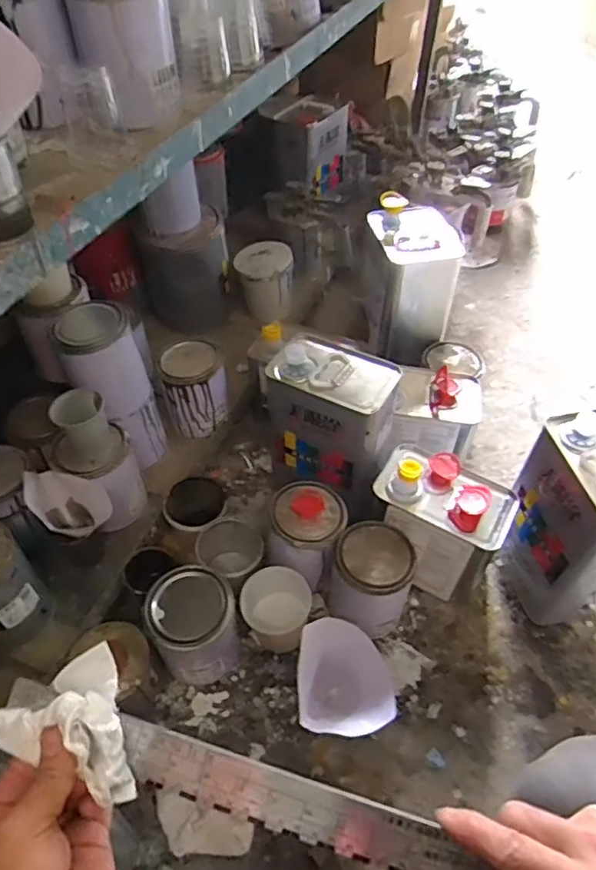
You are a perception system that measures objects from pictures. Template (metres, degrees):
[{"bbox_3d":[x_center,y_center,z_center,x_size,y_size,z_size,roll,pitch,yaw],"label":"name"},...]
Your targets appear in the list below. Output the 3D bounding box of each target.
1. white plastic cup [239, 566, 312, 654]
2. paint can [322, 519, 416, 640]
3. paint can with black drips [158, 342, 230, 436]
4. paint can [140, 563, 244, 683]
[{"bbox_3d":[-0.031,0.240,0.806,0.092,0.096,0.080,0,49,0],"label":"white plastic cup"},{"bbox_3d":[0.094,0.199,0.809,0.106,0.141,0.109,0,49,0],"label":"paint can"},{"bbox_3d":[-0.168,-0.076,0.958,0.107,0.119,0.096,-12,50,-10],"label":"paint can with black drips"},{"bbox_3d":[-0.132,0.248,0.763,0.101,0.136,0.110,0,49,0],"label":"paint can"}]

